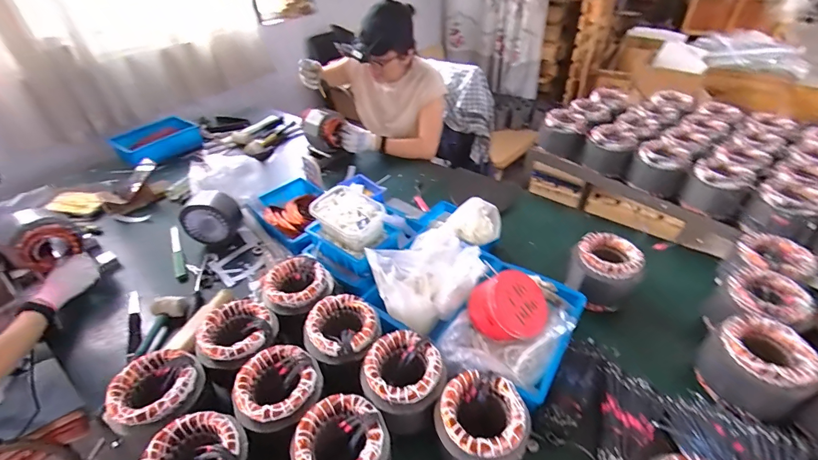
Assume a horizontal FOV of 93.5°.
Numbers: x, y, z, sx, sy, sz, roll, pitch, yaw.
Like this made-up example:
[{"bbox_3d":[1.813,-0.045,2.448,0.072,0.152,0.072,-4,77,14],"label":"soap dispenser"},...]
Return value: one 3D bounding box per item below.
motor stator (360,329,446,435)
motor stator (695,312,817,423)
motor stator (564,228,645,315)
[{"bbox_3d":[-0.011,0.278,0.699,0.141,0.117,0.142,-6,39,-4],"label":"motor stator"},{"bbox_3d":[0.629,0.243,0.697,0.144,0.100,0.150,-23,43,-23],"label":"motor stator"},{"bbox_3d":[0.448,0.099,0.892,0.143,0.121,0.148,25,46,30],"label":"motor stator"}]

